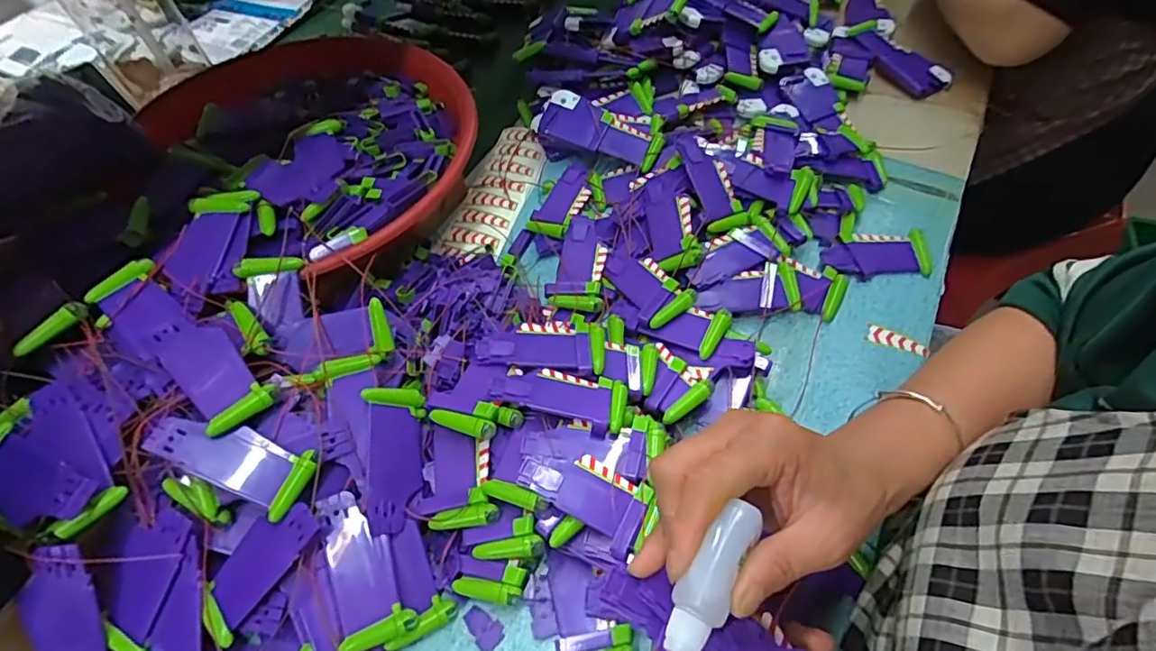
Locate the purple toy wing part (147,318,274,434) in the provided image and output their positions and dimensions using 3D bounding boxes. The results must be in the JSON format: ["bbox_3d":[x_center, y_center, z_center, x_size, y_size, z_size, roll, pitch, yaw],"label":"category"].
[{"bbox_3d":[-0.227,0.027,0.357,0.084,0.006,0.039,42,65,11],"label":"purple toy wing part"}]

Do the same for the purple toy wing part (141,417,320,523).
[{"bbox_3d":[-0.205,0.079,0.343,0.091,0.008,0.039,24,57,-7],"label":"purple toy wing part"}]

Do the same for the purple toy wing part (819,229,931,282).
[{"bbox_3d":[0.252,-0.059,0.497,0.087,0.016,0.041,-4,55,1],"label":"purple toy wing part"}]

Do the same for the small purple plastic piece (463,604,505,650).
[{"bbox_3d":[-0.058,0.183,0.353,0.026,0.004,0.017,35,63,22],"label":"small purple plastic piece"}]

